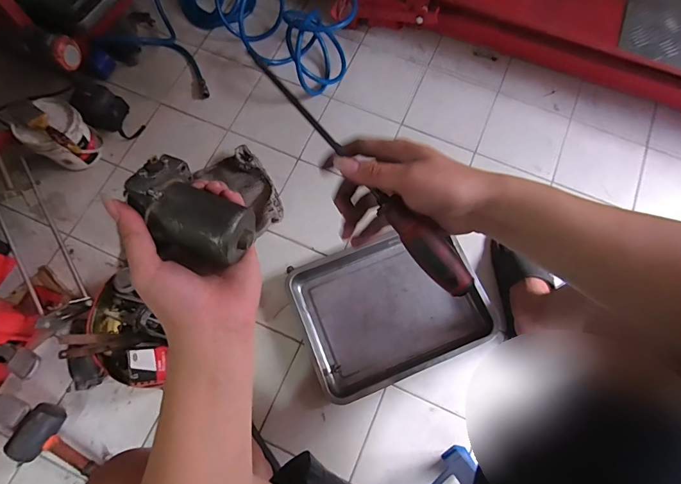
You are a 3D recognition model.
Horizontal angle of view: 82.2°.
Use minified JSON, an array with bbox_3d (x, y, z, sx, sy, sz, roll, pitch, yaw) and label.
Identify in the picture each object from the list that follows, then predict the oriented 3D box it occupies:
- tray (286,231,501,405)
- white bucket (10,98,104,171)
[{"bbox_3d":[0.103,0.135,0.844,0.385,0.040,0.298,-21,74,-8],"label":"tray"},{"bbox_3d":[-0.640,-0.239,0.900,0.121,0.135,0.147,-8,72,-4],"label":"white bucket"}]

